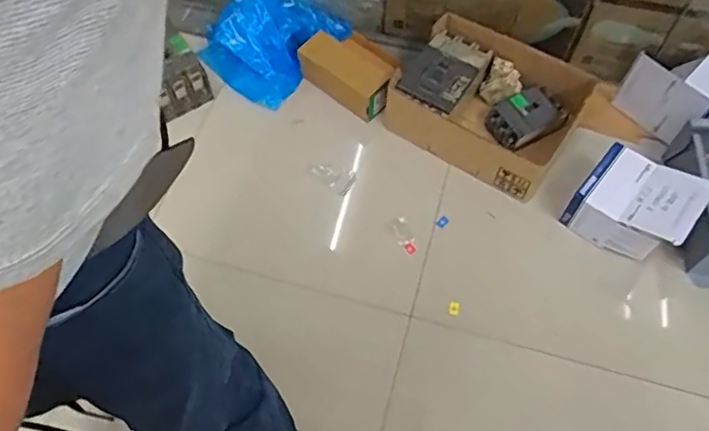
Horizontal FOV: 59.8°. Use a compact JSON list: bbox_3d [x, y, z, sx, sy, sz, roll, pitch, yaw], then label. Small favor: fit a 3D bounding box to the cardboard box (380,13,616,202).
[{"bbox_3d":[0.294,-0.261,1.412,0.407,0.179,0.303,37,67,19],"label":"cardboard box"}]

